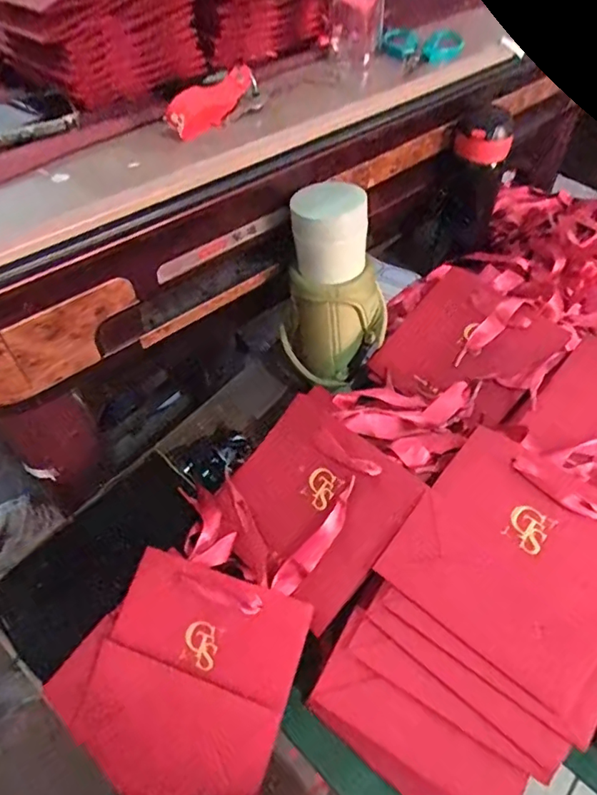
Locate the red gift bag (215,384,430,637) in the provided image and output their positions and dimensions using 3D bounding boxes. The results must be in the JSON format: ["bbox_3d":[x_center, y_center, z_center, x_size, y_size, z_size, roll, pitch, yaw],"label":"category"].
[{"bbox_3d":[0.010,0.084,0.427,0.139,0.017,0.151,33,83,30],"label":"red gift bag"}]

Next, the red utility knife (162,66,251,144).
[{"bbox_3d":[-0.074,-0.252,0.454,0.013,0.034,0.101,27,54,22],"label":"red utility knife"}]

